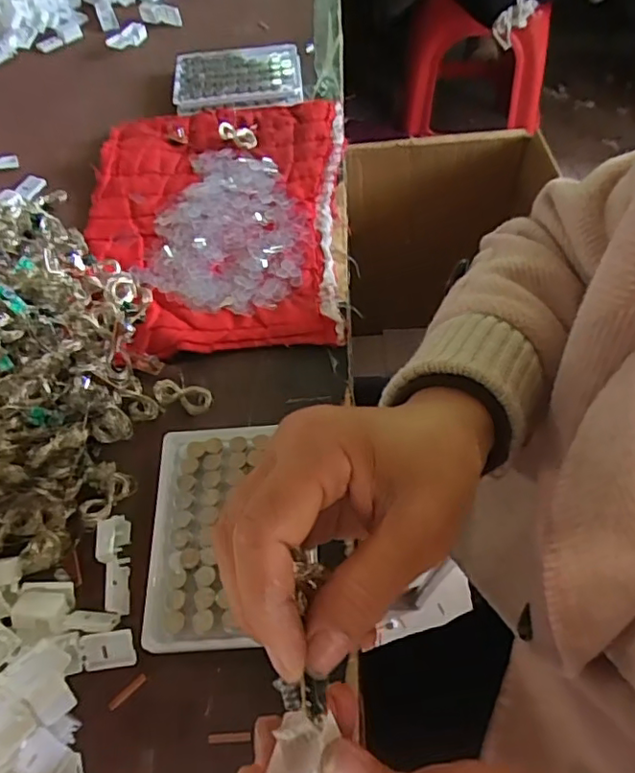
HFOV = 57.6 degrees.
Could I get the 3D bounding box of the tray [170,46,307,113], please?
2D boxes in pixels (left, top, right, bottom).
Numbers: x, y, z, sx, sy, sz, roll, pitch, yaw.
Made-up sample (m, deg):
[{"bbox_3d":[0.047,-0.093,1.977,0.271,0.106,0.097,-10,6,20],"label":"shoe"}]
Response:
[{"bbox_3d":[-0.085,-0.328,0.612,0.133,0.013,0.098,-8,58,-2],"label":"tray"}]

